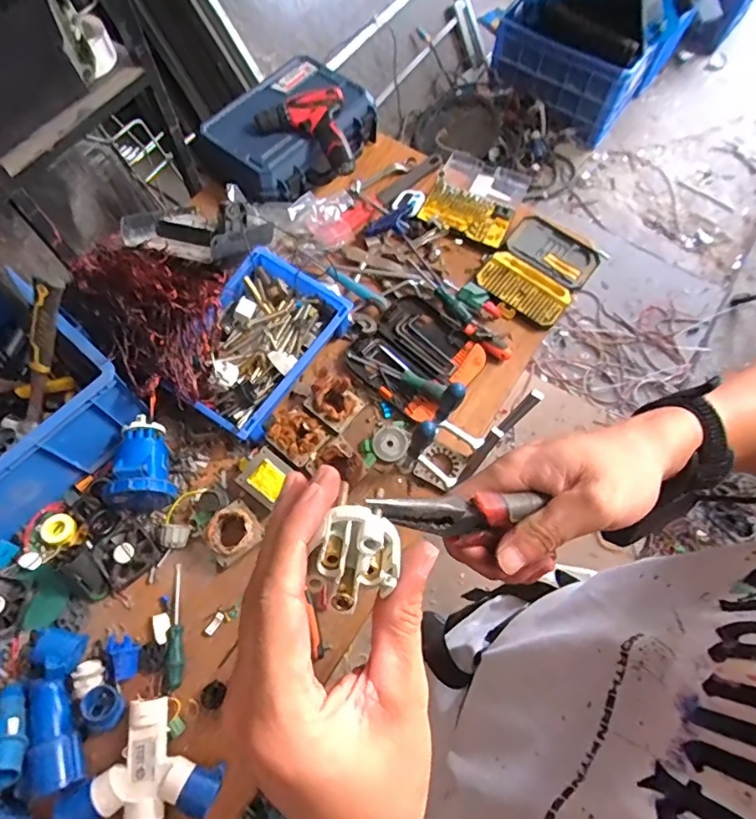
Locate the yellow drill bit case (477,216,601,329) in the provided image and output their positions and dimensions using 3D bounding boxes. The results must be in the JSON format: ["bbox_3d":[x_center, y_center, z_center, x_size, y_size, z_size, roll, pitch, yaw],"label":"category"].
[{"bbox_3d":[0.325,-0.283,1.033,0.181,0.024,0.251,35,70,13],"label":"yellow drill bit case"}]

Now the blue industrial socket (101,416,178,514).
[{"bbox_3d":[-0.380,0.082,0.817,0.106,0.110,0.138,-8,67,-4],"label":"blue industrial socket"}]

